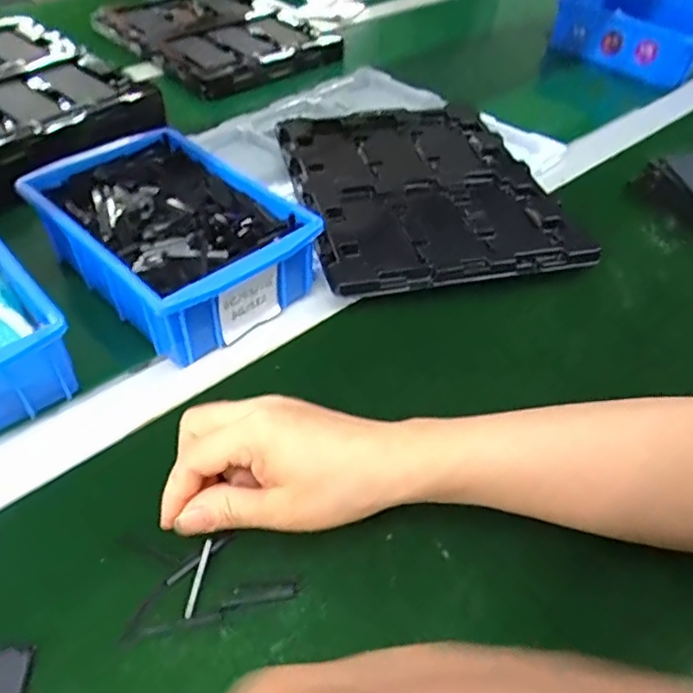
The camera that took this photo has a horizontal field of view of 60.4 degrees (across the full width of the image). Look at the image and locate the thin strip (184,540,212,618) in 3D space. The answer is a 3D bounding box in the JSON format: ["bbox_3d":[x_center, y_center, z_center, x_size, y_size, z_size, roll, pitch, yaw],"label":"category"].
[{"bbox_3d":[-0.075,0.117,0.301,0.004,0.004,0.039,7,50,3],"label":"thin strip"}]

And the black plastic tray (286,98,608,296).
[{"bbox_3d":[0.068,-0.156,0.551,0.225,0.018,0.291,-9,48,-11],"label":"black plastic tray"}]

